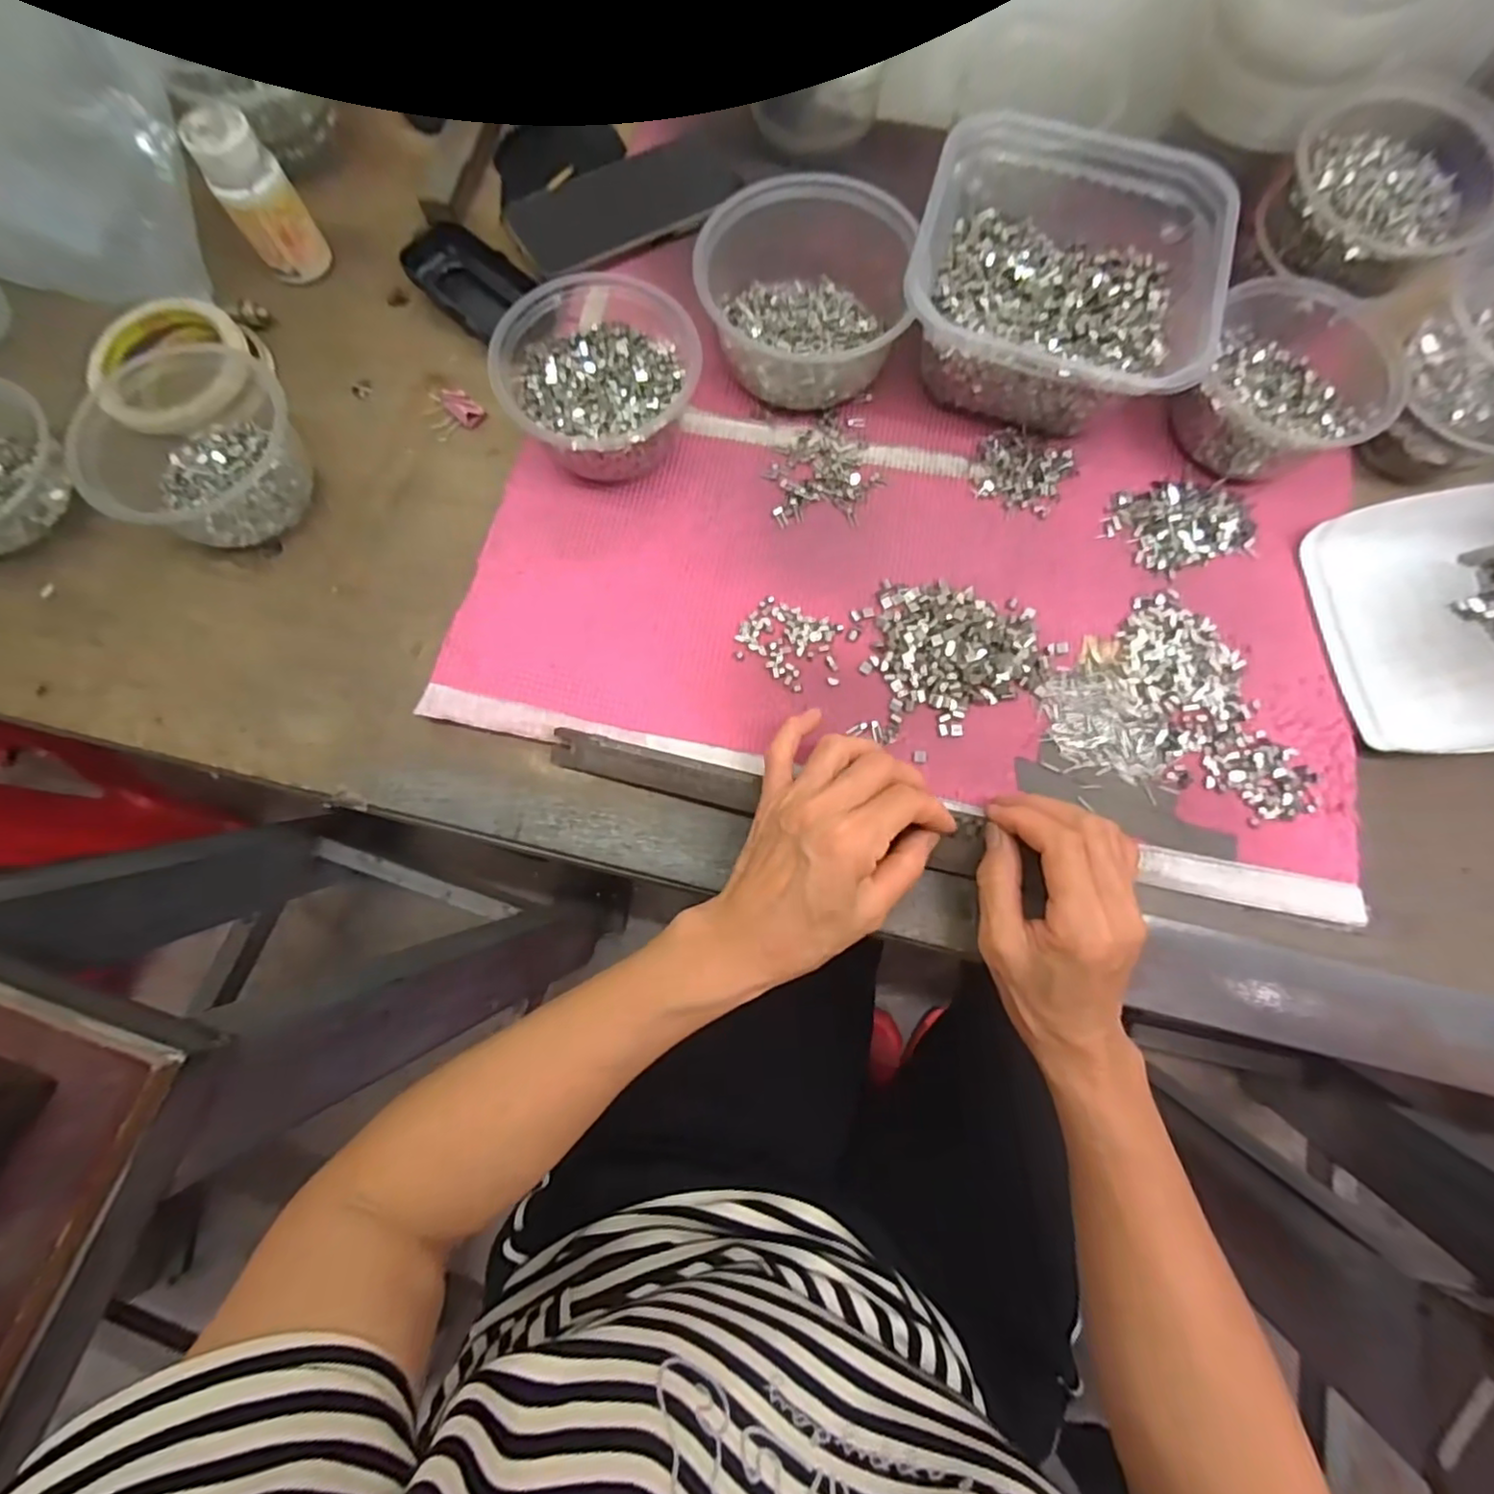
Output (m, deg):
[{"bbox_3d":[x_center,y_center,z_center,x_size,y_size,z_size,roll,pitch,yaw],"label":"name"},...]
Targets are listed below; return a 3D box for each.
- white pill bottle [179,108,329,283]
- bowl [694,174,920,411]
[{"bbox_3d":[-0.318,-0.357,0.432,0.045,0.085,0.041,-34,78,-9],"label":"white pill bottle"},{"bbox_3d":[0.034,-0.285,0.407,0.118,0.071,0.129,0,75,-1],"label":"bowl"}]

